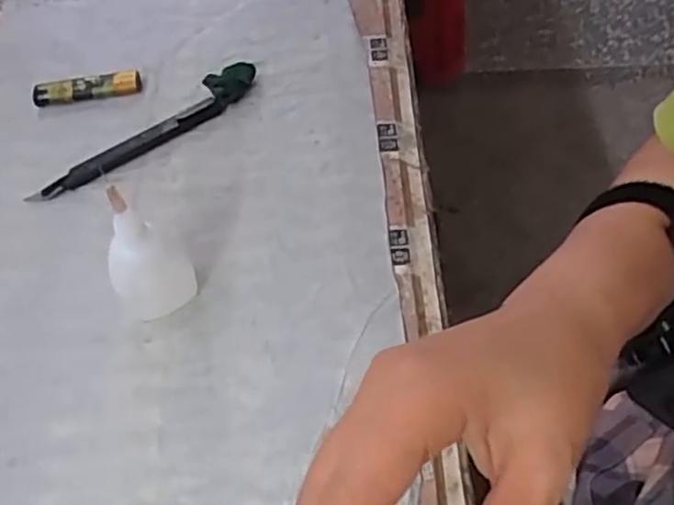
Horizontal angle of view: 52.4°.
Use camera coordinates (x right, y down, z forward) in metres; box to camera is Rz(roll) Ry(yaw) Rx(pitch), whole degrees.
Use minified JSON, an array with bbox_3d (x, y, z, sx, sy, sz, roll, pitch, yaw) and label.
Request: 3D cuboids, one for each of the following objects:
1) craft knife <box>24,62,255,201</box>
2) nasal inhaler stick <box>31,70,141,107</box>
[{"bbox_3d":[-0.136,-0.089,0.502,0.185,0.020,0.026,-36,60,-20],"label":"craft knife"},{"bbox_3d":[-0.194,-0.127,0.532,0.081,0.018,0.017,-5,54,-1],"label":"nasal inhaler stick"}]

